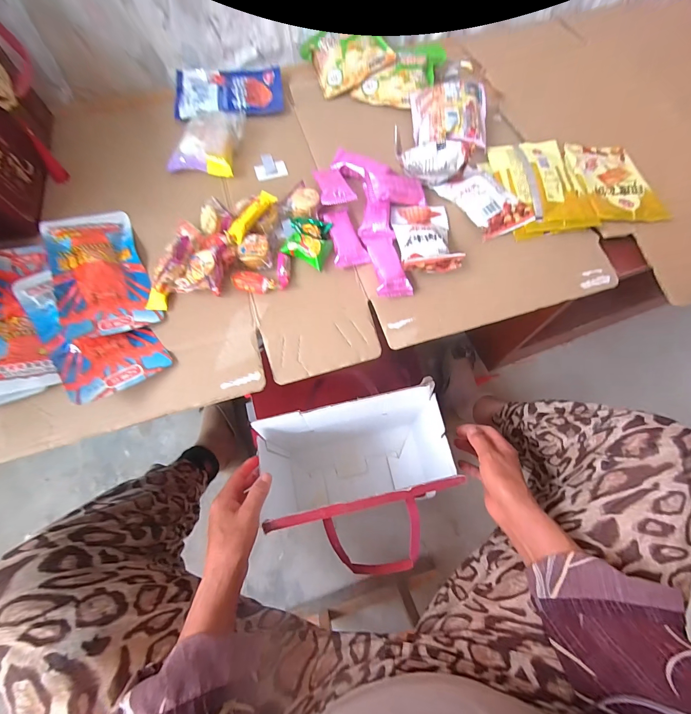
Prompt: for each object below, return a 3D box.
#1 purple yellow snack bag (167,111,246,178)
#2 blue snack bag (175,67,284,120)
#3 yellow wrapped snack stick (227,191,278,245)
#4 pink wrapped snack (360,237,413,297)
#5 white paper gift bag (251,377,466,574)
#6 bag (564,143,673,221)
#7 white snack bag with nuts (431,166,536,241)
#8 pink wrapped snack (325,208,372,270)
[{"bbox_3d":[-0.209,-0.323,0.501,0.093,0.029,0.105,6,66,3],"label":"purple yellow snack bag"},{"bbox_3d":[-0.195,-0.450,0.562,0.172,0.019,0.130,-9,66,-4],"label":"blue snack bag"},{"bbox_3d":[-0.121,-0.183,0.430,0.022,0.011,0.081,30,69,13],"label":"yellow wrapped snack stick"},{"bbox_3d":[0.052,-0.113,0.423,0.040,0.023,0.085,-13,66,-6],"label":"pink wrapped snack"},{"bbox_3d":[0.026,0.163,0.549,0.286,0.260,0.140,-12,69,-2],"label":"white paper gift bag"},{"bbox_3d":[0.380,-0.254,0.489,0.113,0.028,0.154,-5,66,-2],"label":"bag"},{"bbox_3d":[0.190,-0.219,0.459,0.074,0.032,0.123,-31,69,-13],"label":"white snack bag with nuts"},{"bbox_3d":[0.001,-0.158,0.441,0.043,0.020,0.081,-10,66,-4],"label":"pink wrapped snack"}]

